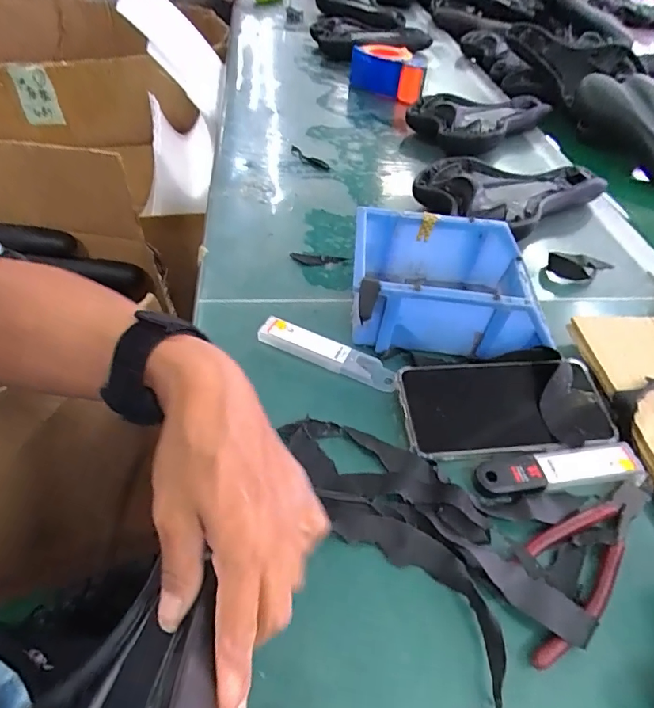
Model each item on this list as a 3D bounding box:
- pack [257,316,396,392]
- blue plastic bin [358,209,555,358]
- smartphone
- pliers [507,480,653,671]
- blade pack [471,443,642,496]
[{"bbox_3d":[0.000,-0.001,0.408,0.124,0.014,0.024,21,50,13],"label":"pack"},{"bbox_3d":[0.107,-0.059,0.428,0.164,0.076,0.127,5,48,0],"label":"blue plastic bin"},{"bbox_3d":[0.144,0.040,0.374,0.168,0.011,0.079,-1,48,-6],"label":"smartphone"},{"bbox_3d":[0.172,0.131,0.312,0.161,0.012,0.051,-26,55,-25],"label":"pliers"},{"bbox_3d":[0.172,0.085,0.347,0.126,0.007,0.027,-5,49,-9],"label":"blade pack"}]

